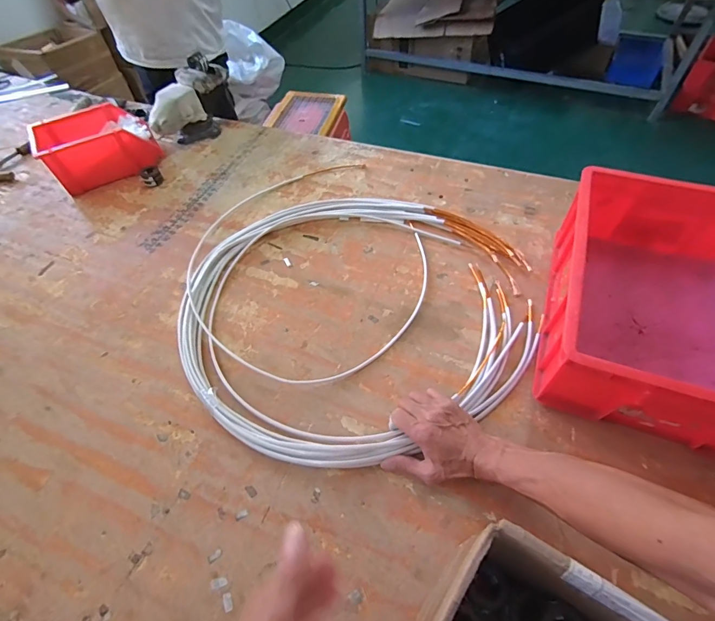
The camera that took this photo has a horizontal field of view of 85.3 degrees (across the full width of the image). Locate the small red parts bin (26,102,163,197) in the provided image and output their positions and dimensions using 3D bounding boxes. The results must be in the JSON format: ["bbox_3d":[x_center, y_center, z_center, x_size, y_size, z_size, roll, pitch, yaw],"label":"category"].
[{"bbox_3d":[-0.618,-0.391,0.933,0.243,0.103,0.157,-30,58,-17],"label":"small red parts bin"}]

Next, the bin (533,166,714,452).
[{"bbox_3d":[0.471,-0.022,0.590,0.306,0.151,0.416,18,57,16],"label":"bin"}]

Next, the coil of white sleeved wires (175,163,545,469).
[{"bbox_3d":[-0.035,-0.053,0.722,0.591,0.037,0.668,-33,59,-19],"label":"coil of white sleeved wires"}]

